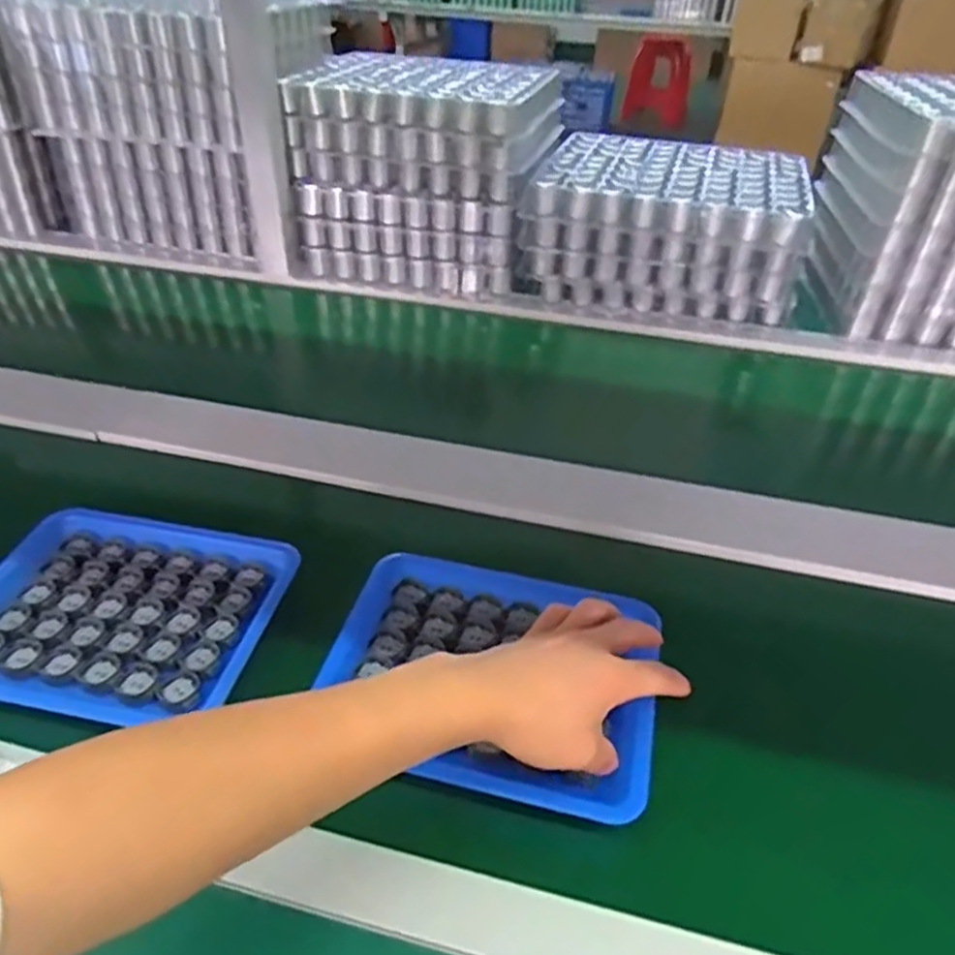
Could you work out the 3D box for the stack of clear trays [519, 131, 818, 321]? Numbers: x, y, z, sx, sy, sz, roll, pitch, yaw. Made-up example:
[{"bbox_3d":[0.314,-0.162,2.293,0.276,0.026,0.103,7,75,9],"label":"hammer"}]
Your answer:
[{"bbox_3d":[0.241,-0.327,0.962,0.329,0.143,0.245,13,40,13],"label":"stack of clear trays"}]

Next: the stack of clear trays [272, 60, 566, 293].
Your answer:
[{"bbox_3d":[-0.067,-0.415,1.029,0.321,0.251,0.251,8,39,7],"label":"stack of clear trays"}]

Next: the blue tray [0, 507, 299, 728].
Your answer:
[{"bbox_3d":[-0.259,0.096,0.550,0.214,0.034,0.179,6,39,5],"label":"blue tray"}]

